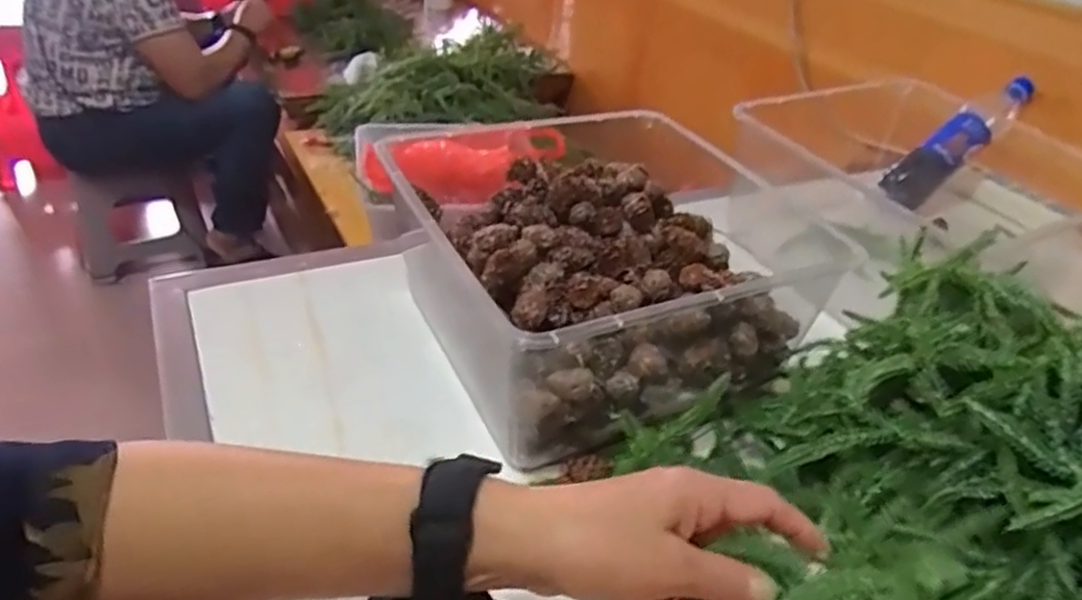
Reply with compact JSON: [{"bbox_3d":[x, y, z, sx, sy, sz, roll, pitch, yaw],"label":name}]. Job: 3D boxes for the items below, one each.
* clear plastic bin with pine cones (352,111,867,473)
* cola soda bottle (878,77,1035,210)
[{"bbox_3d":[0.045,-0.017,0.575,0.272,0.132,0.267,-15,42,-26],"label":"clear plastic bin with pine cones"},{"bbox_3d":[0.550,-0.208,0.911,0.237,0.054,0.052,-37,48,-6],"label":"cola soda bottle"}]

